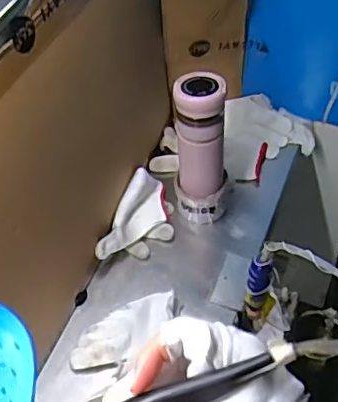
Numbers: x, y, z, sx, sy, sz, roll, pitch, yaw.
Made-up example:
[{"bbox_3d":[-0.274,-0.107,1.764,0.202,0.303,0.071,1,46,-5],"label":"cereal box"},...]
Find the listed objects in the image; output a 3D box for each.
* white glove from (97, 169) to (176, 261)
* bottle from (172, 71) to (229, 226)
[{"bbox_3d":[-0.037,0.033,0.843,0.077,0.065,0.160,14,54,17],"label":"white glove"},{"bbox_3d":[0.045,-0.062,0.799,0.076,0.241,0.069,-4,51,3],"label":"bottle"}]

